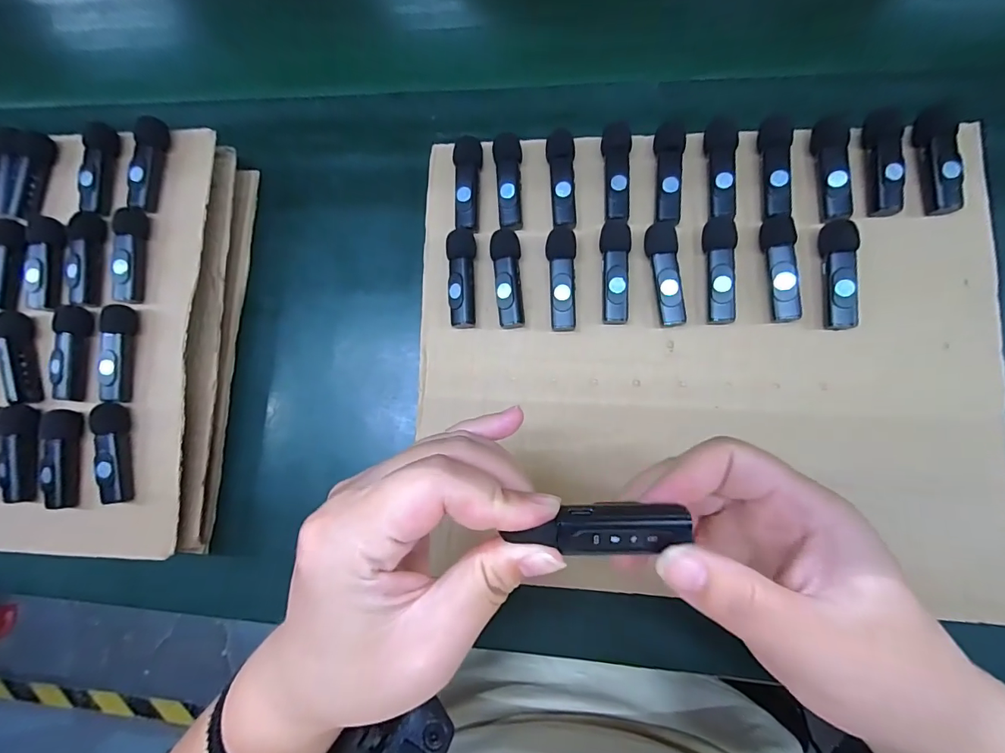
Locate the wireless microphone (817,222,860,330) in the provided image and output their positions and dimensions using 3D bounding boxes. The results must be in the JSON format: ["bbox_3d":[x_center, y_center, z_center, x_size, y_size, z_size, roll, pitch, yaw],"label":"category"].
[{"bbox_3d":[0.203,-0.061,0.271,0.018,0.017,0.065,-2,80,6],"label":"wireless microphone"}]

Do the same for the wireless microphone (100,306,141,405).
[{"bbox_3d":[-0.256,-0.015,0.299,0.013,0.014,0.063,-3,80,6],"label":"wireless microphone"}]

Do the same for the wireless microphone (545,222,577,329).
[{"bbox_3d":[0.038,-0.063,0.292,0.018,0.017,0.067,0,80,6],"label":"wireless microphone"}]

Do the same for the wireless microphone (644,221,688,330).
[{"bbox_3d":[0.101,-0.064,0.282,0.019,0.014,0.066,-4,80,6],"label":"wireless microphone"}]

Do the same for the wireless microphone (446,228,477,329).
[{"bbox_3d":[-0.027,-0.065,0.299,0.018,0.017,0.066,-1,80,6],"label":"wireless microphone"}]

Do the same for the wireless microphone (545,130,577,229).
[{"bbox_3d":[0.040,-0.130,0.300,0.018,0.017,0.064,-2,80,6],"label":"wireless microphone"}]

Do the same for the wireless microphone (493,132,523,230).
[{"bbox_3d":[0.004,-0.131,0.305,0.019,0.020,0.064,0,80,6],"label":"wireless microphone"}]

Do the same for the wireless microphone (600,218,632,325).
[{"bbox_3d":[0.071,-0.067,0.286,0.018,0.014,0.066,3,80,7],"label":"wireless microphone"}]

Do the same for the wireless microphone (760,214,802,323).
[{"bbox_3d":[0.169,-0.066,0.273,0.016,0.018,0.066,0,80,6],"label":"wireless microphone"}]

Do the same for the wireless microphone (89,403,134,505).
[{"bbox_3d":[-0.253,0.050,0.292,0.012,0.017,0.064,-6,79,5],"label":"wireless microphone"}]

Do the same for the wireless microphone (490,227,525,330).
[{"bbox_3d":[0.003,-0.064,0.295,0.019,0.016,0.065,-3,80,6],"label":"wireless microphone"}]

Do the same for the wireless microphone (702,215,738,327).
[{"bbox_3d":[0.134,-0.066,0.279,0.018,0.016,0.067,2,80,7],"label":"wireless microphone"}]

